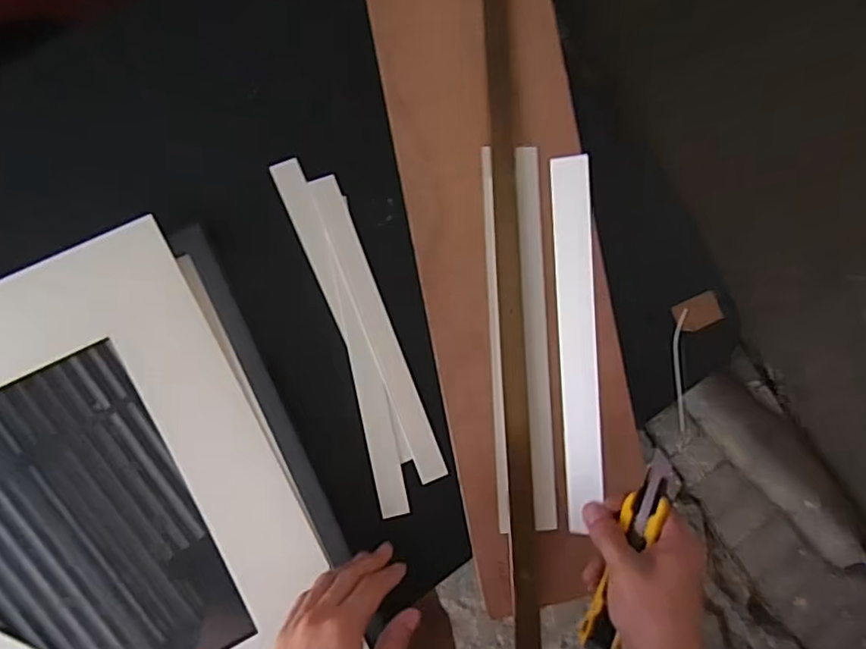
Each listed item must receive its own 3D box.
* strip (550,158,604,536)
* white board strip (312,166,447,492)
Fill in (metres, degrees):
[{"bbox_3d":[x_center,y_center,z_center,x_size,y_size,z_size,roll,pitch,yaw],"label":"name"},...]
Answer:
[{"bbox_3d":[0.113,0.019,0.464,0.031,0.007,0.285,1,101,32],"label":"strip"},{"bbox_3d":[-0.048,0.004,0.553,0.028,0.005,0.293,-21,89,-10],"label":"white board strip"}]

